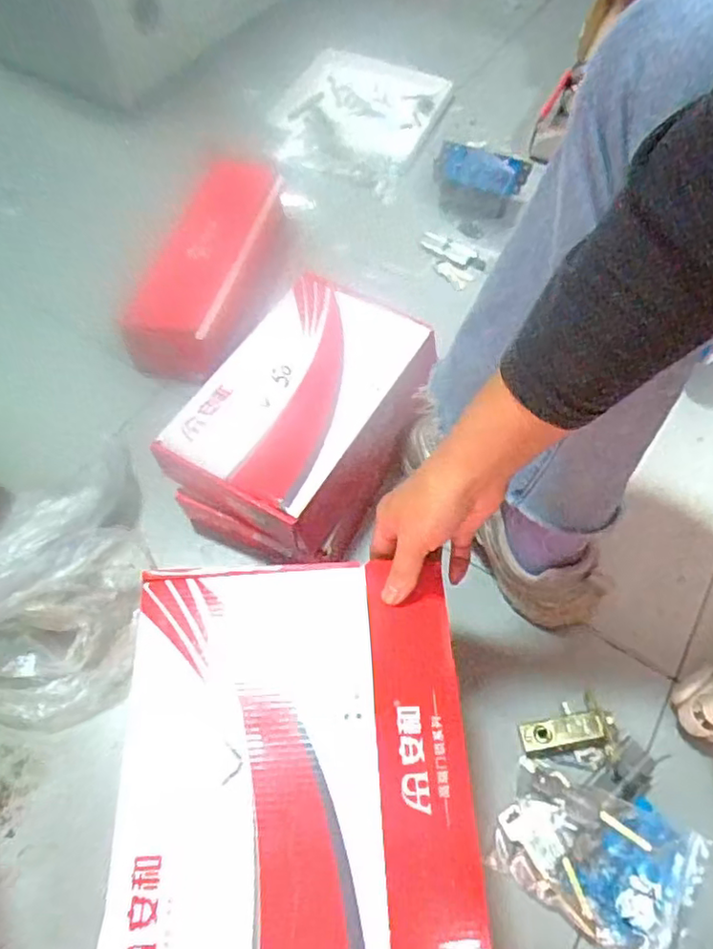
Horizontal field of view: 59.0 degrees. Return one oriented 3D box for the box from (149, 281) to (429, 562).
[{"bbox_3d":[-0.046,-0.049,0.618,0.175,0.115,0.257,27,64,13],"label":"box"}]

